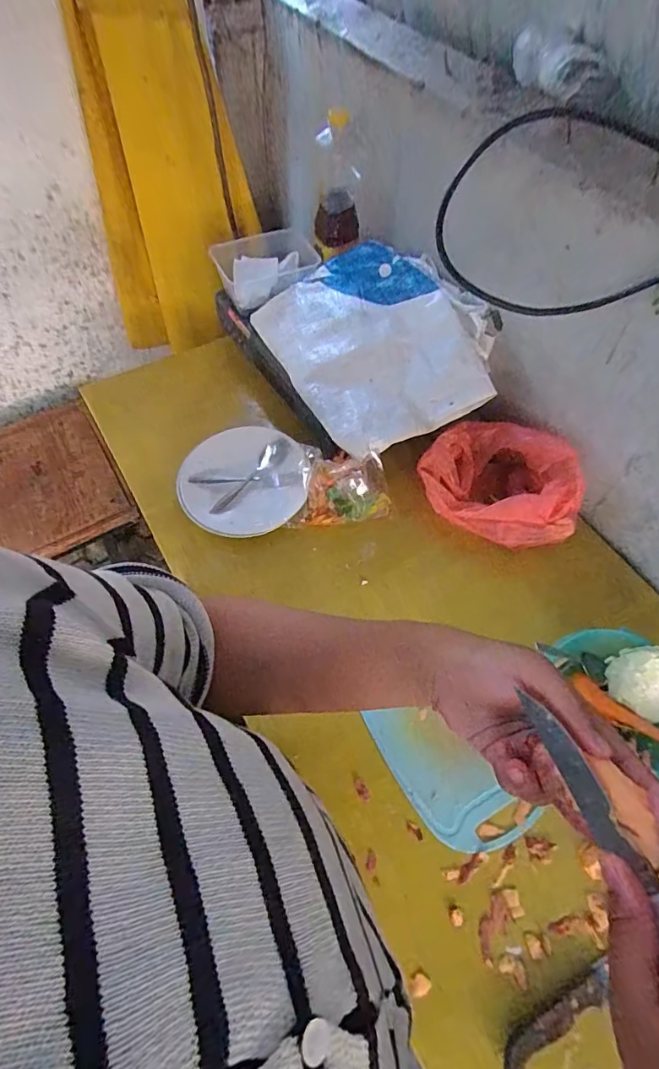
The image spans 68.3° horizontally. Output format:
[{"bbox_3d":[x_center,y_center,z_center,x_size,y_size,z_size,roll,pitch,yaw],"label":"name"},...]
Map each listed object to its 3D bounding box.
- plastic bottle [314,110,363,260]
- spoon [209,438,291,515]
[{"bbox_3d":[0.016,-0.555,0.778,0.076,0.192,0.061,-2,61,0],"label":"plastic bottle"},{"bbox_3d":[-0.126,-0.094,0.759,0.037,0.019,0.163,39,68,19],"label":"spoon"}]

